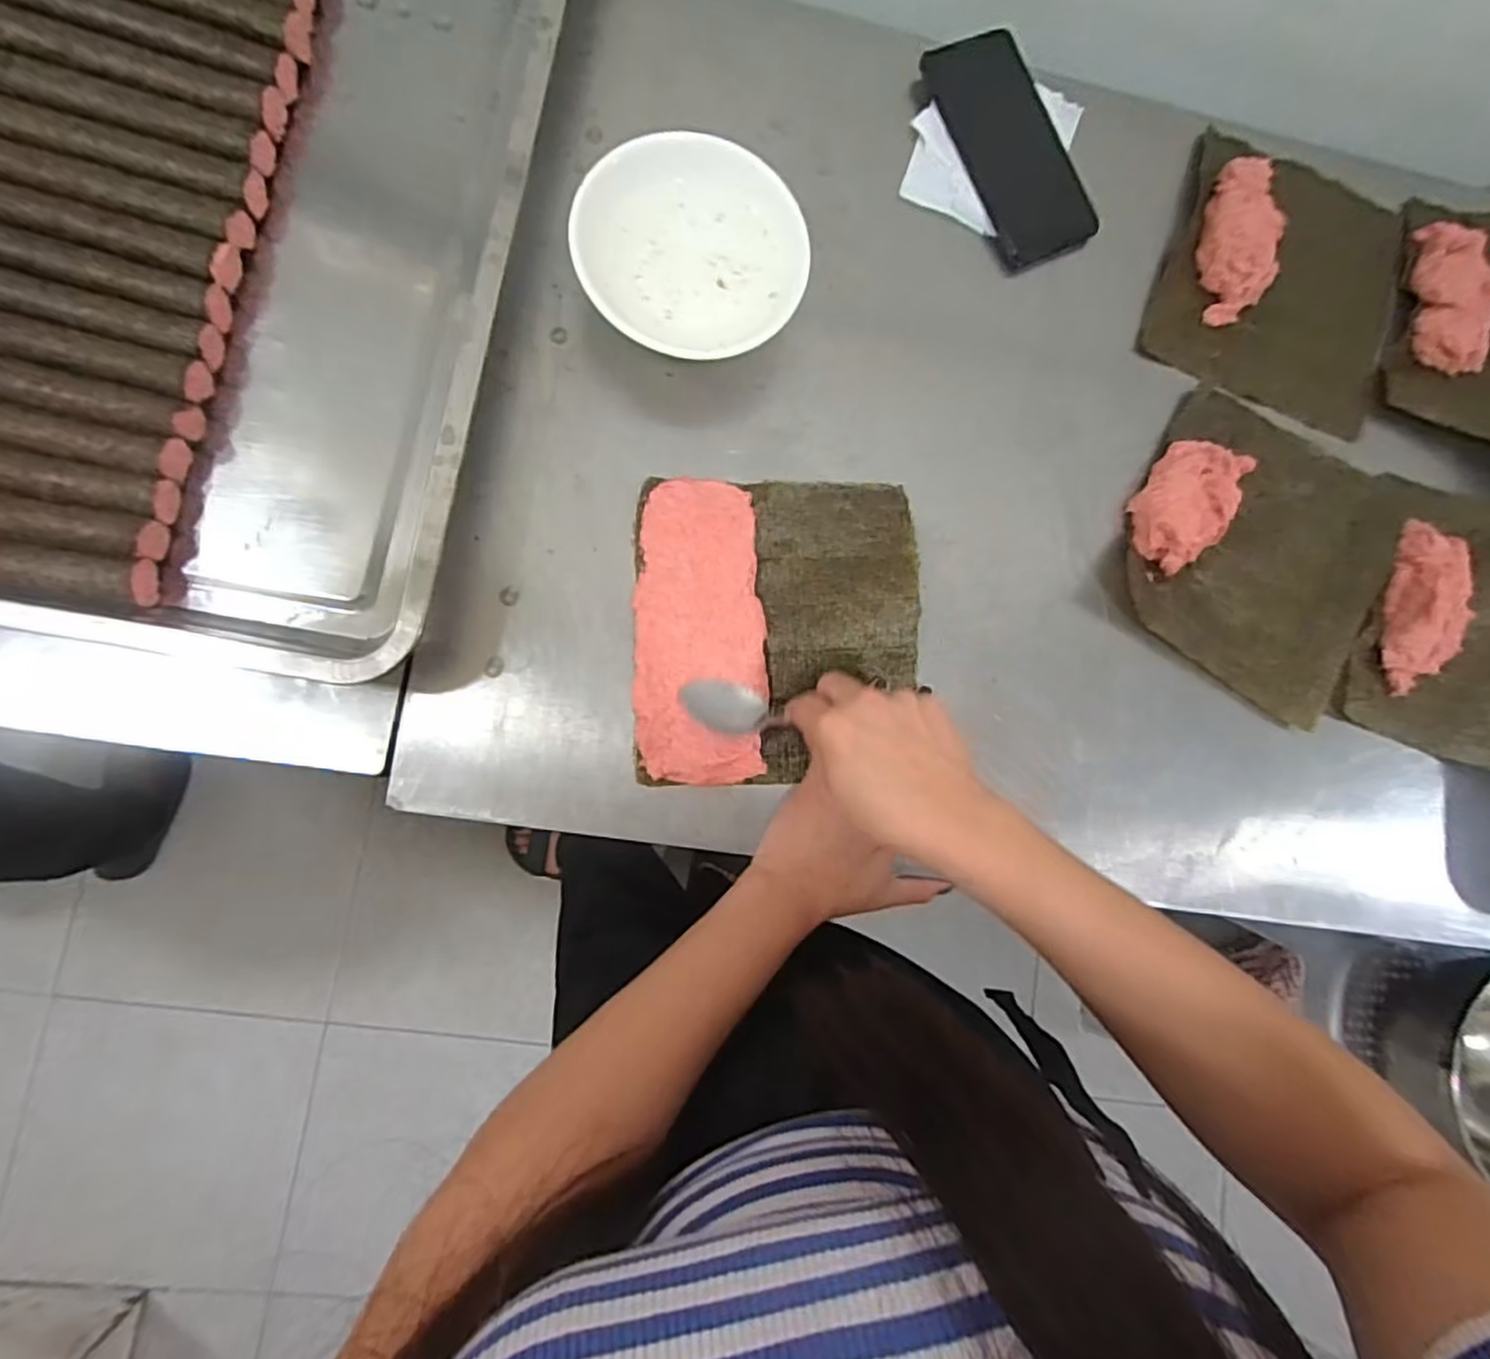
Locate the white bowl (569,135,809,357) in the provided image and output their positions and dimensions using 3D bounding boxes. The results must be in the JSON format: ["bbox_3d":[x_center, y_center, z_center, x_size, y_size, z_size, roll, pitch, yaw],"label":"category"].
[{"bbox_3d":[-0.035,-0.269,0.459,0.140,0.054,0.129,1,84,-7],"label":"white bowl"}]

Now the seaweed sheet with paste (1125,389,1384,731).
[{"bbox_3d":[0.369,-0.098,0.505,0.183,0.032,0.206,31,81,-3],"label":"seaweed sheet with paste"}]

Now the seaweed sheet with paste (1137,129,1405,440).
[{"bbox_3d":[0.416,-0.309,0.535,0.183,0.031,0.202,21,82,-5],"label":"seaweed sheet with paste"}]

